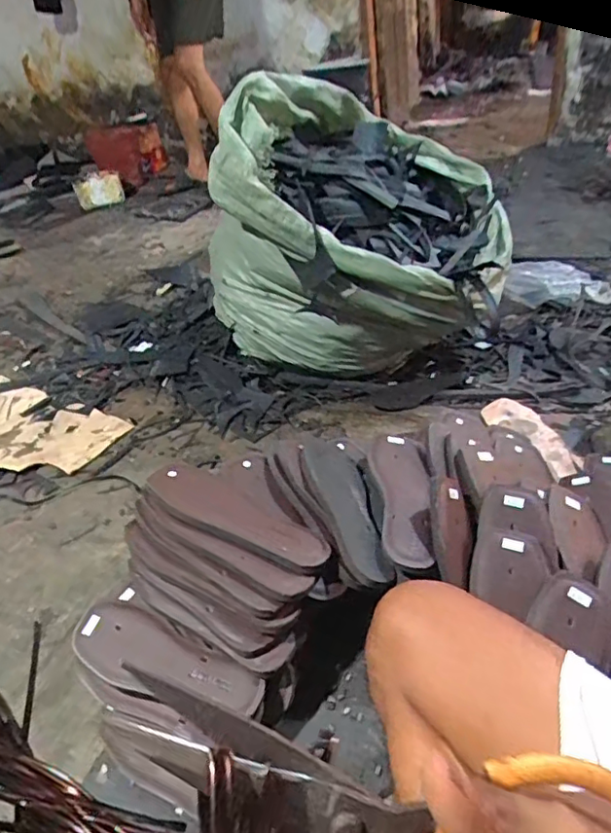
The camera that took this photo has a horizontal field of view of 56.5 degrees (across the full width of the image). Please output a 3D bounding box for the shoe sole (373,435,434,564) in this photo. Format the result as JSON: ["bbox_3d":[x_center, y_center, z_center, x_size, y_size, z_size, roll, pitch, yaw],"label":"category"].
[{"bbox_3d":[0.135,0.101,0.763,0.074,0.015,0.239,-7,37,5],"label":"shoe sole"}]

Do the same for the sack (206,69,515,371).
[{"bbox_3d":[0.108,-0.347,1.104,0.584,0.510,0.306,-12,37,-2],"label":"sack"}]

